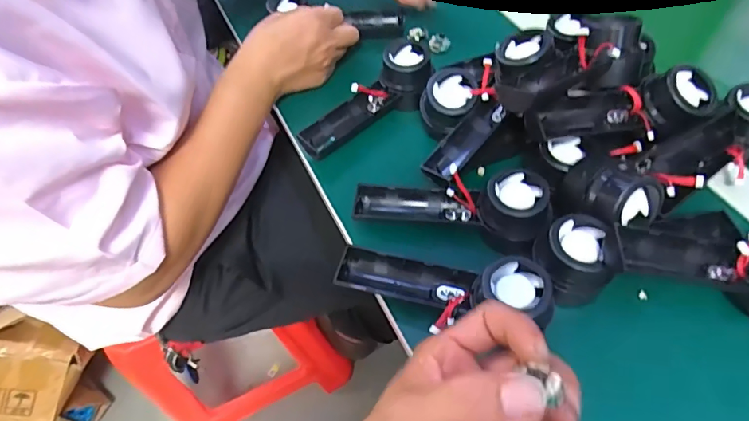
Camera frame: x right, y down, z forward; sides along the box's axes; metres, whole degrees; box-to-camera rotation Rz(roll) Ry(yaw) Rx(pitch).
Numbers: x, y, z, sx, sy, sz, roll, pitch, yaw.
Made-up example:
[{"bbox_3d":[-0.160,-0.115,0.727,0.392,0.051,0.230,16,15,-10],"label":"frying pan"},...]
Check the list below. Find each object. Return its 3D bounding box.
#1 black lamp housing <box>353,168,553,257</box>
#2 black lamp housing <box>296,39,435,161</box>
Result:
[{"bbox_3d":[0.065,-0.009,0.408,0.160,0.047,0.060,14,59,15],"label":"black lamp housing"},{"bbox_3d":[-0.009,-0.111,0.493,0.156,0.046,0.053,-39,60,-5],"label":"black lamp housing"}]

